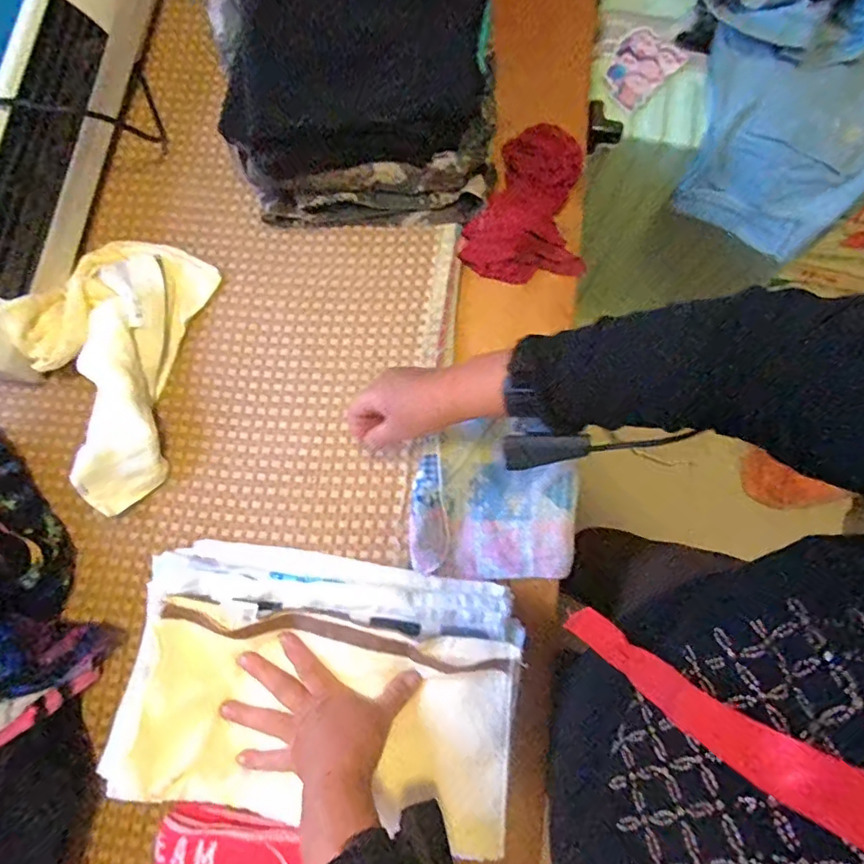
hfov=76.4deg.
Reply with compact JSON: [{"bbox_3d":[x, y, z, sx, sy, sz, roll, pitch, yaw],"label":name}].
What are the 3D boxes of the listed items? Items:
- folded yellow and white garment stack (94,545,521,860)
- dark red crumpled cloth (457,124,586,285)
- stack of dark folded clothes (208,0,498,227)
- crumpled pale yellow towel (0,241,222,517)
[{"bbox_3d":[-0.100,0.229,0.498,0.343,0.088,0.211,7,80,1],"label":"folded yellow and white garment stack"},{"bbox_3d":[0.108,-0.261,0.635,0.138,0.041,0.179,2,80,0],"label":"dark red crumpled cloth"},{"bbox_3d":[-0.074,-0.362,0.580,0.292,0.153,0.222,-2,80,-1],"label":"stack of dark folded clothes"},{"bbox_3d":[-0.345,-0.074,0.577,0.158,0.062,0.298,10,80,2],"label":"crumpled pale yellow towel"}]

